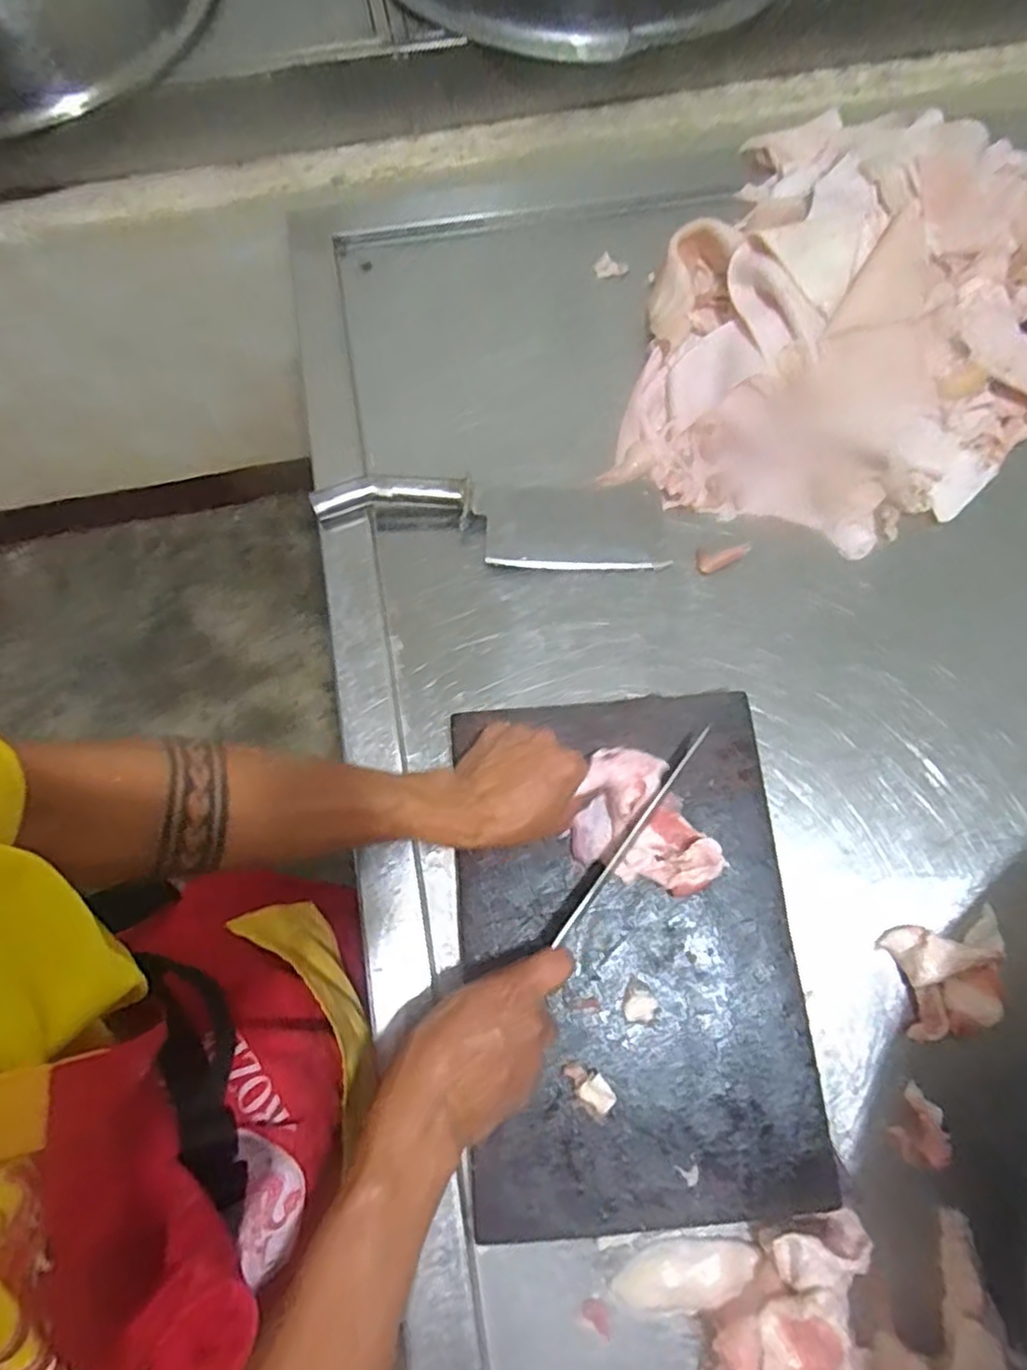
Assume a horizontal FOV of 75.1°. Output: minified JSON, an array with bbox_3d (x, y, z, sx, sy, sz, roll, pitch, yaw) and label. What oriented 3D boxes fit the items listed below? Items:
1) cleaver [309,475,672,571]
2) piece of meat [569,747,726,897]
[{"bbox_3d":[-0.017,-0.153,0.632,0.325,0.035,0.086,-2,73,0],"label":"cleaver"},{"bbox_3d":[0.109,0.106,0.521,0.113,0.034,0.094,17,74,5],"label":"piece of meat"}]

